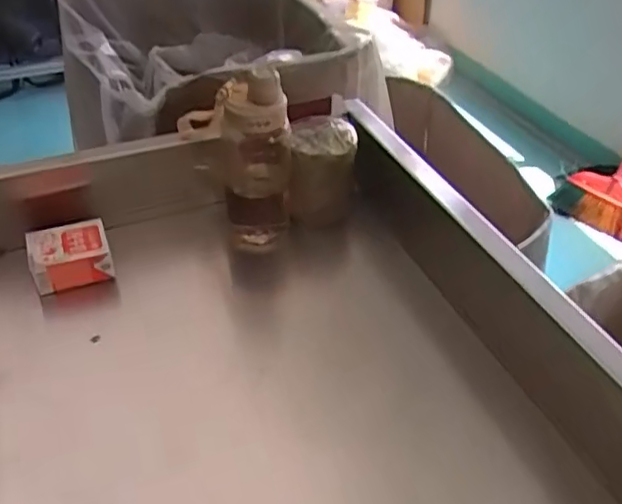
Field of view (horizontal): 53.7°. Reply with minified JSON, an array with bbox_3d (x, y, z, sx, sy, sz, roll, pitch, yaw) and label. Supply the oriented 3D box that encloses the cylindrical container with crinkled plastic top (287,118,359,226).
[{"bbox_3d":[0.016,-0.103,0.792,0.080,0.119,0.088,1,39,-1],"label":"cylindrical container with crinkled plastic top"}]

